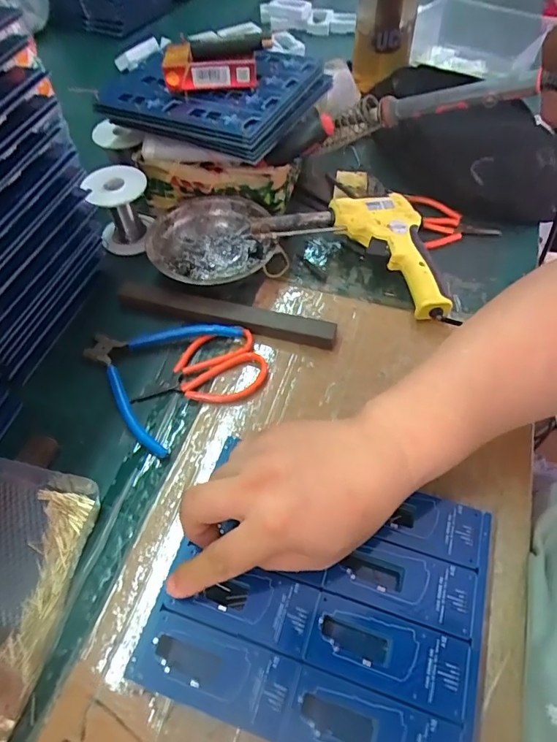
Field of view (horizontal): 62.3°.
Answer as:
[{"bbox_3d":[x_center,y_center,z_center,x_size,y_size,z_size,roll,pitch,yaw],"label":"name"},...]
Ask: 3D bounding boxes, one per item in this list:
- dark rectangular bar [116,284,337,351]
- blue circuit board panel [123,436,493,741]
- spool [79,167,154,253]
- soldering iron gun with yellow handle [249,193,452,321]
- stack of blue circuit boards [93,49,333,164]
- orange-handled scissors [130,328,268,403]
[{"bbox_3d":[-0.051,-0.053,0.437,0.210,0.019,0.022,11,57,10],"label":"dark rectangular bar"},{"bbox_3d":[0.027,0.138,0.288,0.190,0.005,0.158,14,57,12],"label":"blue circuit board panel"},{"bbox_3d":[-0.165,-0.170,0.491,0.064,0.075,0.062,-19,57,-10],"label":"spool"},{"bbox_3d":[0.089,-0.133,0.465,0.193,0.049,0.120,23,60,17],"label":"soldering iron gun with yellow handle"},{"bbox_3d":[-0.071,-0.296,0.487,0.195,0.033,0.159,21,59,16],"label":"stack of blue circuit boards"},{"bbox_3d":[-0.068,-0.002,0.410,0.113,0.014,0.071,-5,56,-1],"label":"orange-handled scissors"}]

